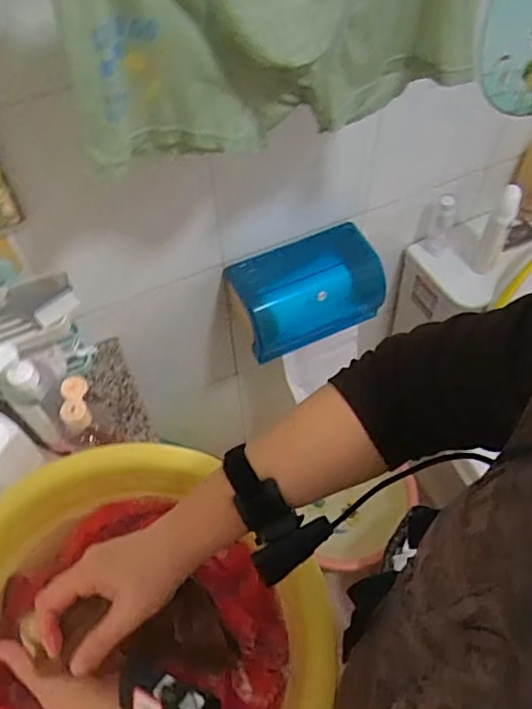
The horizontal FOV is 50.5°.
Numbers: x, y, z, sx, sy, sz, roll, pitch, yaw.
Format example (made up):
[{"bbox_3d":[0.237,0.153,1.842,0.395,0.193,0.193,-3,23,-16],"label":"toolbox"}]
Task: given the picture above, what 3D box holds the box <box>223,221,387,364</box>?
[{"bbox_3d":[0.066,-0.100,0.915,0.233,0.131,0.125,-21,58,-12],"label":"box"}]

